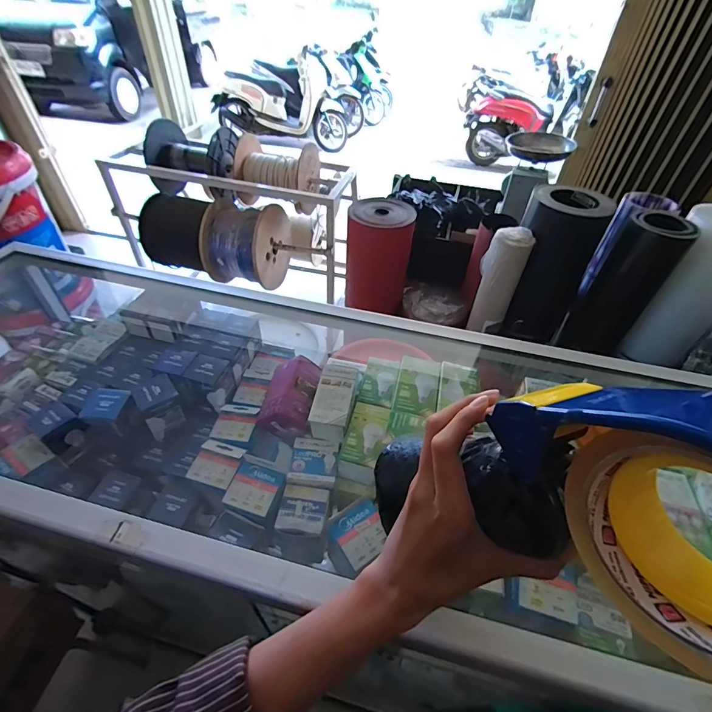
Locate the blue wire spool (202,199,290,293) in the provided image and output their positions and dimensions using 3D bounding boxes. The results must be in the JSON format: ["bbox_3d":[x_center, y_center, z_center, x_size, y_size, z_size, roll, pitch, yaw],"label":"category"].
[{"bbox_3d":[-0.467,-0.515,1.654,0.308,0.320,0.370,15,46,12],"label":"blue wire spool"}]

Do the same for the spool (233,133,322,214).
[{"bbox_3d":[-0.334,-0.788,1.638,0.346,0.239,0.243,12,46,8],"label":"spool"}]

